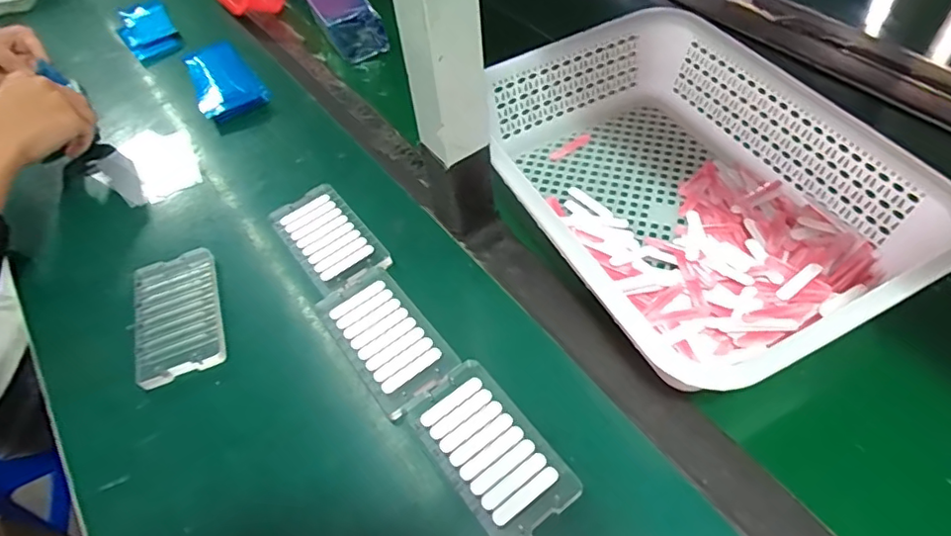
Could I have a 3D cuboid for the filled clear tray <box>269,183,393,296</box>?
[{"bbox_3d":[-0.134,-0.027,0.521,0.065,0.016,0.118,-34,58,-19],"label":"filled clear tray"}]

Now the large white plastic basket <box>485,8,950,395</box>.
[{"bbox_3d":[0.168,-0.073,0.484,0.258,0.080,0.356,-24,55,-12],"label":"large white plastic basket"}]

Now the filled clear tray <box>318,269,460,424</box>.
[{"bbox_3d":[-0.072,0.055,0.457,0.066,0.013,0.122,-34,57,-19],"label":"filled clear tray"}]

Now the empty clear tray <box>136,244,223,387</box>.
[{"bbox_3d":[-0.253,0.039,0.488,0.068,0.015,0.117,-18,54,-8],"label":"empty clear tray"}]

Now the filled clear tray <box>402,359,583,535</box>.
[{"bbox_3d":[0.009,0.125,0.396,0.067,0.011,0.120,-33,57,-18],"label":"filled clear tray"}]

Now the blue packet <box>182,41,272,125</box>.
[{"bbox_3d":[-0.304,-0.225,0.674,0.072,0.022,0.141,-33,57,-18],"label":"blue packet"}]

